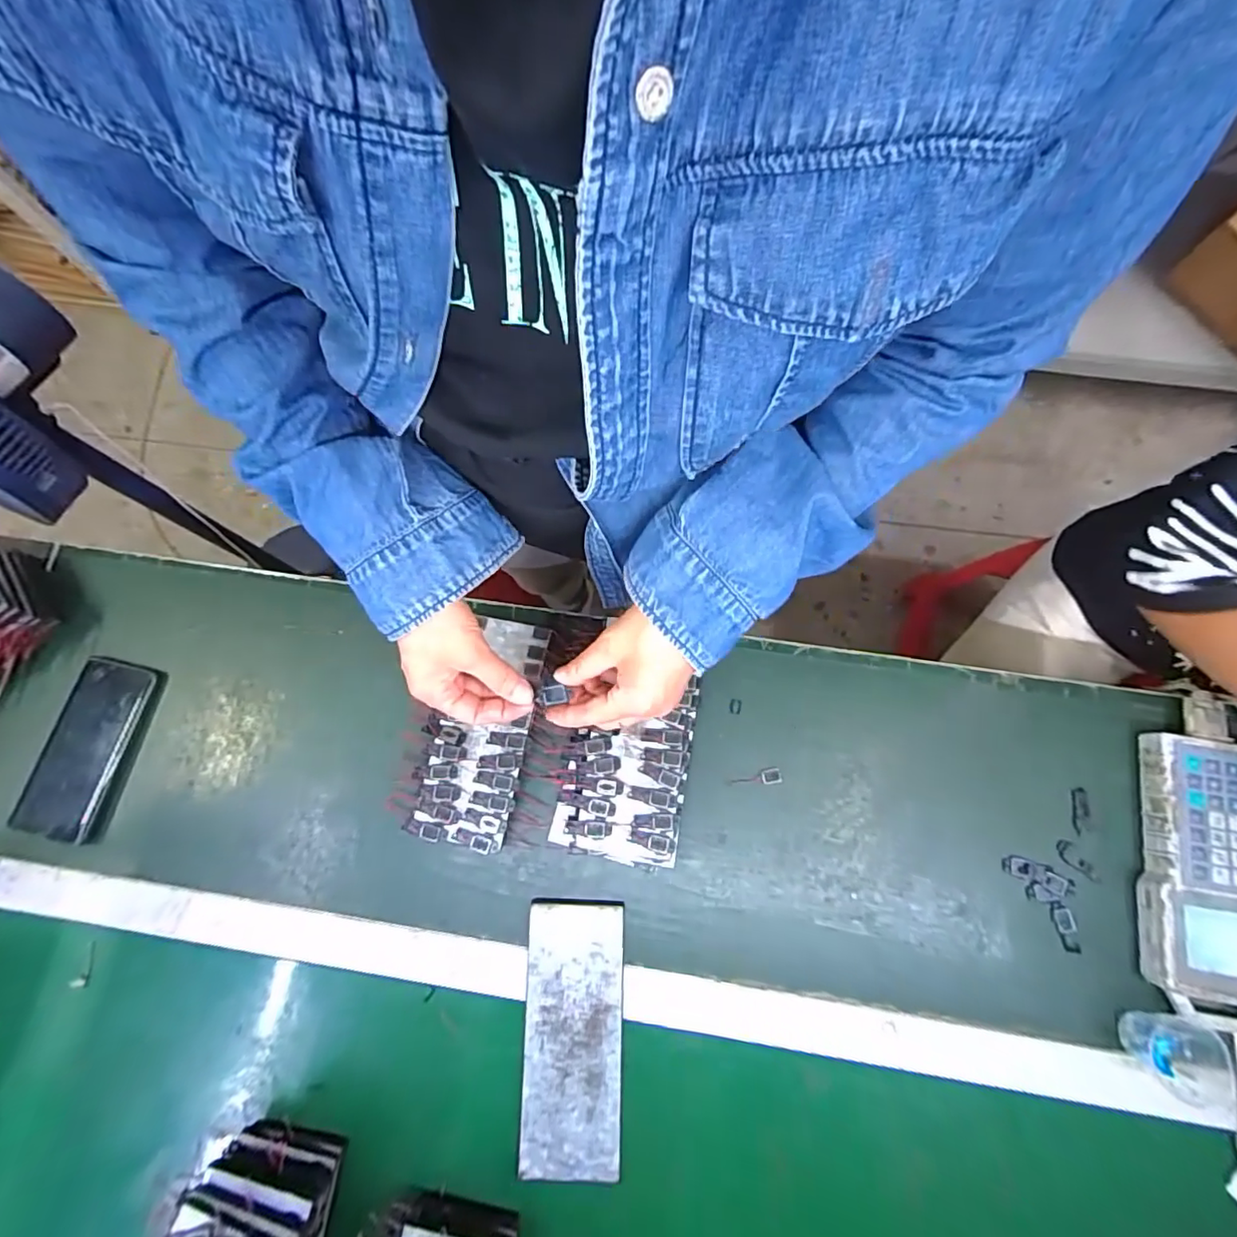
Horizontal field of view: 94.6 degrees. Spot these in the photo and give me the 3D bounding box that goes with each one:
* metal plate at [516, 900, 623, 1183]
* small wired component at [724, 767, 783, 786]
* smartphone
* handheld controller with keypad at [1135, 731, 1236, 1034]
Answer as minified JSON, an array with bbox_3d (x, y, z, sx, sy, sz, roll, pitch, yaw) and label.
[{"bbox_3d":[-0.038,0.346,0.476,0.081,0.009,0.201,1,76,2],"label":"metal plate"},{"bbox_3d":[0.124,0.146,0.525,0.050,0.008,0.014,-5,75,0],"label":"small wired component"},{"bbox_3d":[-0.495,0.121,0.535,0.085,0.010,0.161,13,76,5],"label":"smartphone"},{"bbox_3d":[0.498,0.214,0.475,0.106,0.032,0.221,10,76,4],"label":"handheld controller with keypad"}]

